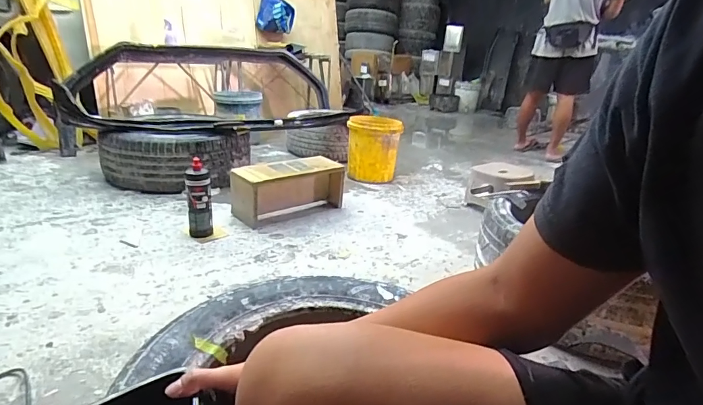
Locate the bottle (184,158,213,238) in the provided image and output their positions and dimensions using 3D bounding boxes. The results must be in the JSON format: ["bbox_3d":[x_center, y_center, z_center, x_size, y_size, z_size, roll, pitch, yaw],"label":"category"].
[{"bbox_3d":[-0.530,-0.005,1.485,0.083,0.265,0.071,-3,22,-19],"label":"bottle"}]

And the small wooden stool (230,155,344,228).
[{"bbox_3d":[-0.252,-0.054,1.758,0.452,0.201,0.163,-11,26,-35],"label":"small wooden stool"}]

